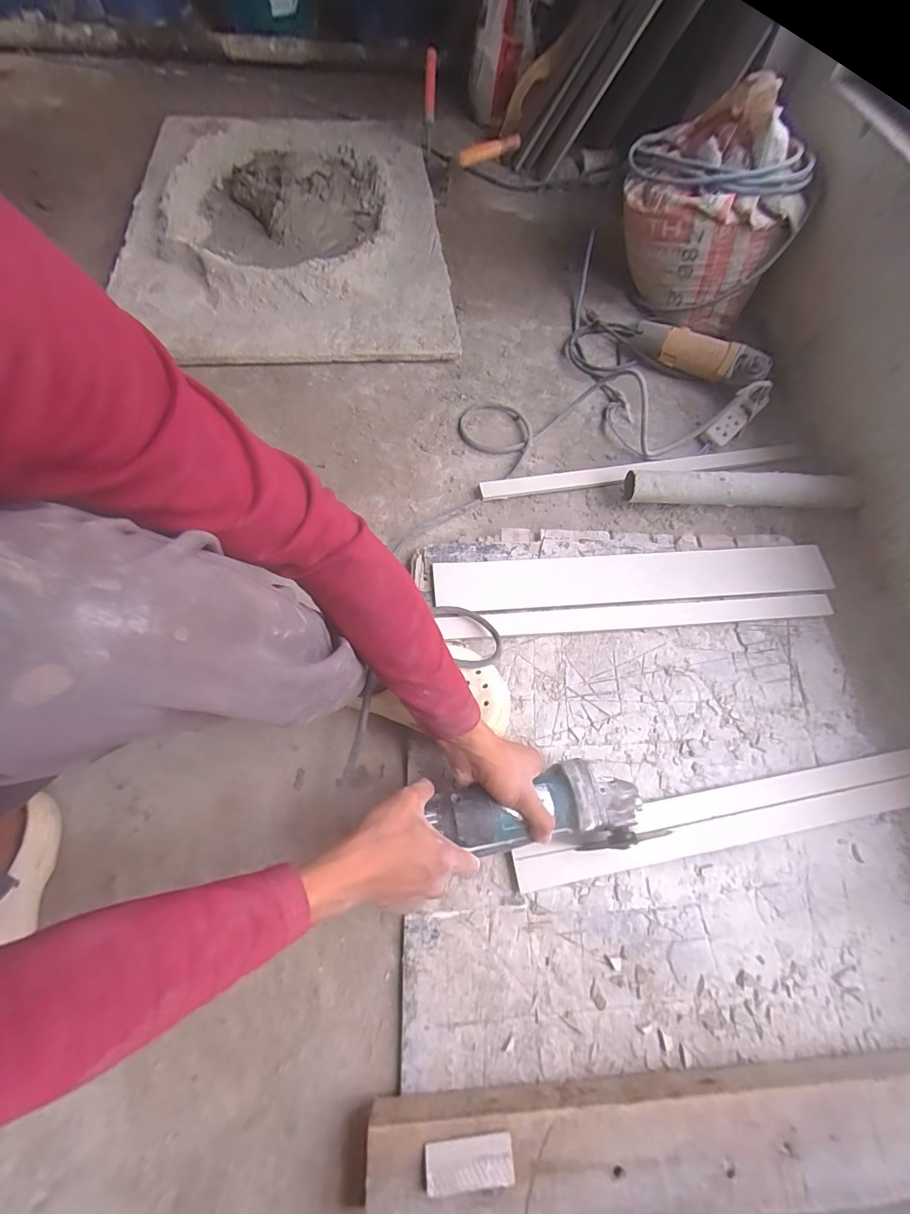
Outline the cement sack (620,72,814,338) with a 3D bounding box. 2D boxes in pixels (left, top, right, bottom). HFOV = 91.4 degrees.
[{"bbox_3d":[0.460,-0.728,0.833,0.309,0.293,0.185,17,66,6],"label":"cement sack"}]

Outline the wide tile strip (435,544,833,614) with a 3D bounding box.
[{"bbox_3d":[0.259,-0.044,0.642,0.575,0.017,0.083,-3,70,-4],"label":"wide tile strip"}]

